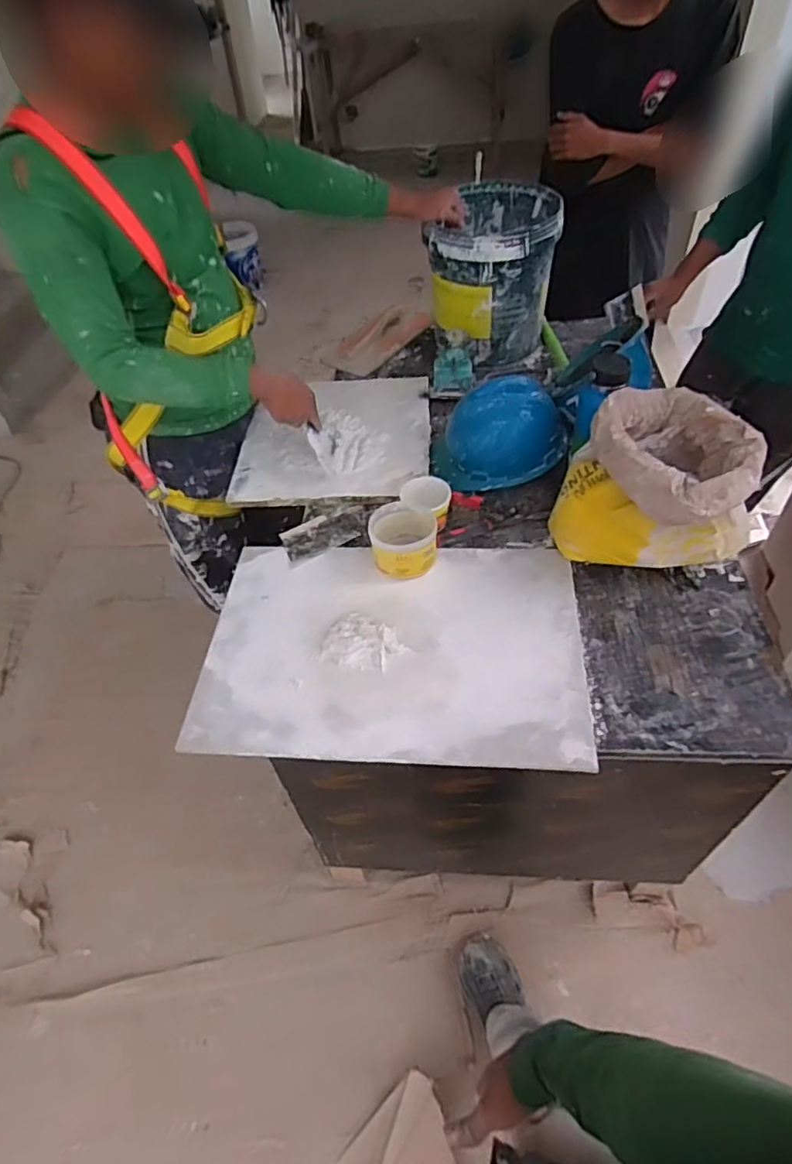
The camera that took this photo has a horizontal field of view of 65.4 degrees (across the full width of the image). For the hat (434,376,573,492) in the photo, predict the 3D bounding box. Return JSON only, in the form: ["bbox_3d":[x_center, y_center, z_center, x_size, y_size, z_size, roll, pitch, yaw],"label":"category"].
[{"bbox_3d":[0.208,-0.305,1.229,0.249,0.147,0.192,-21,50,-11],"label":"hat"}]

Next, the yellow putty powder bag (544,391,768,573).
[{"bbox_3d":[0.452,-0.173,1.052,0.303,0.201,0.287,22,56,24],"label":"yellow putty powder bag"}]

